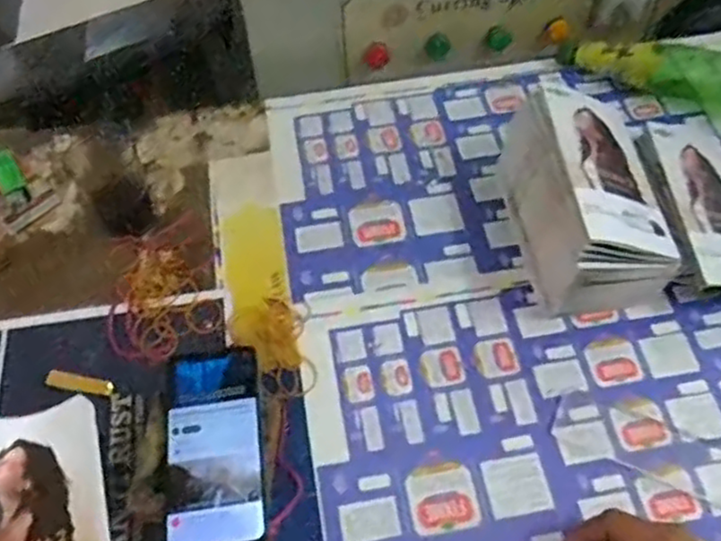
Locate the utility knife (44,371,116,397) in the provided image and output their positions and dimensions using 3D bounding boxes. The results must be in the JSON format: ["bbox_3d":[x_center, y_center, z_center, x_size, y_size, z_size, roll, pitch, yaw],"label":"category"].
[{"bbox_3d":[-0.245,0.099,0.610,0.061,0.011,0.015,13,58,10],"label":"utility knife"}]

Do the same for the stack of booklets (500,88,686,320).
[{"bbox_3d":[0.207,-0.070,0.643,0.120,0.111,0.201,-6,57,-1],"label":"stack of booklets"}]

